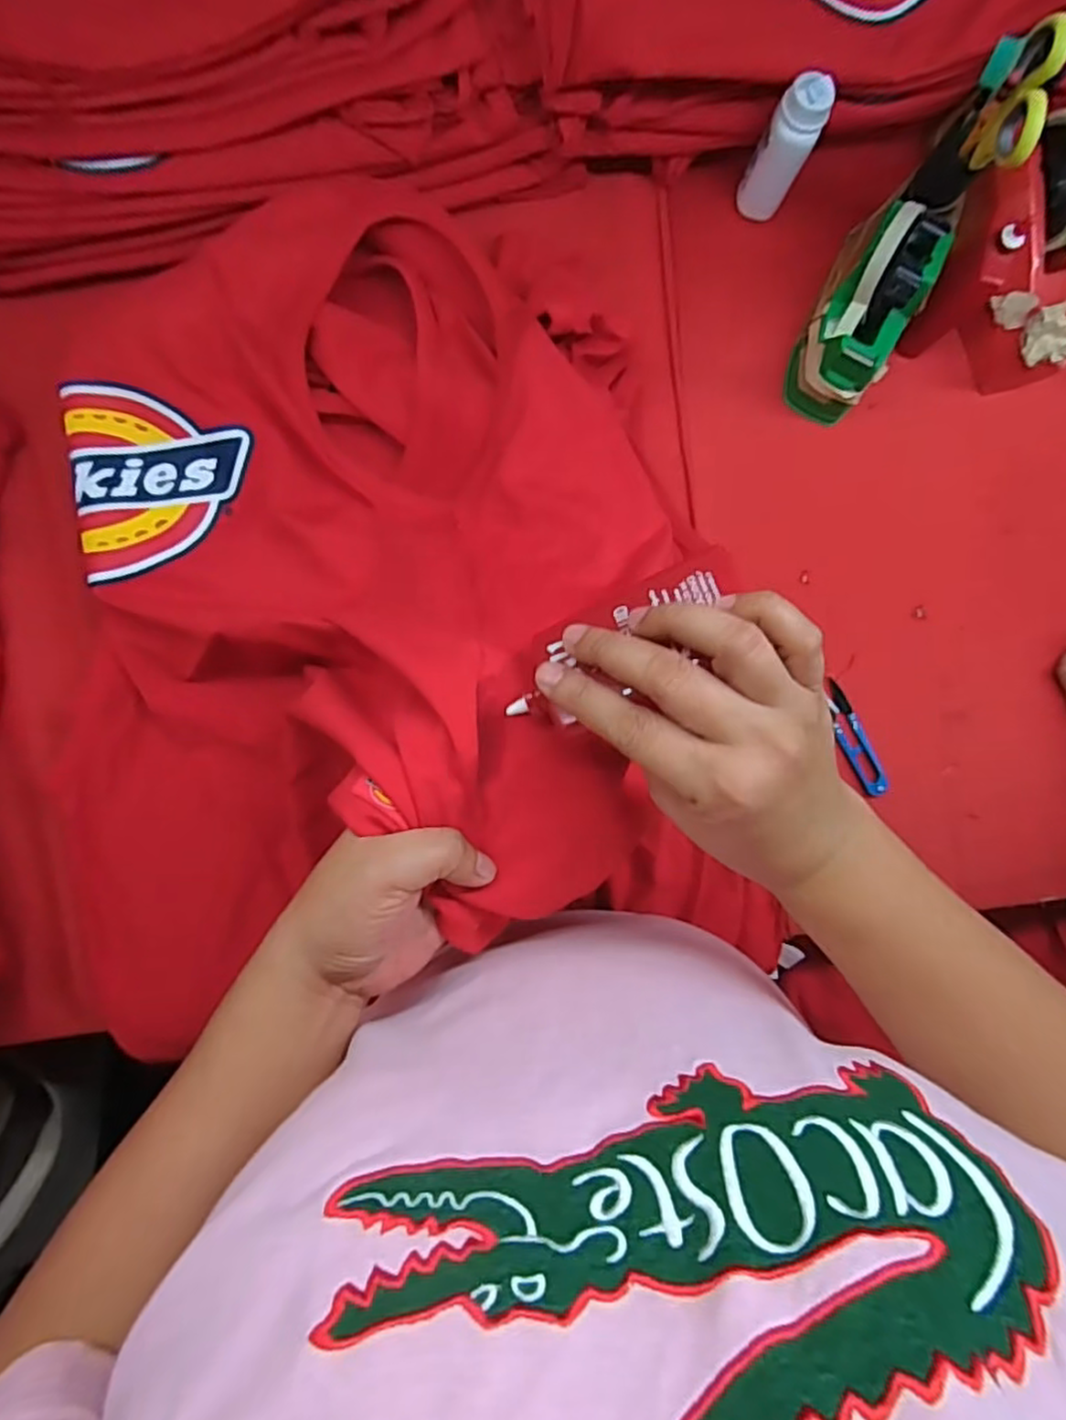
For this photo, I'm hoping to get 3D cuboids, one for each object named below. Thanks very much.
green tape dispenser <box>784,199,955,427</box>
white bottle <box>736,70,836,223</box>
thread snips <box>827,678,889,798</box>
[{"bbox_3d":[0.267,-0.321,0.554,0.077,0.090,0.144,31,84,-1],"label":"green tape dispenser"},{"bbox_3d":[0.197,-0.440,0.547,0.040,0.103,0.036,26,84,-2],"label":"white bottle"},{"bbox_3d":[0.270,0.025,0.581,0.027,0.012,0.102,-23,86,-8],"label":"thread snips"}]

